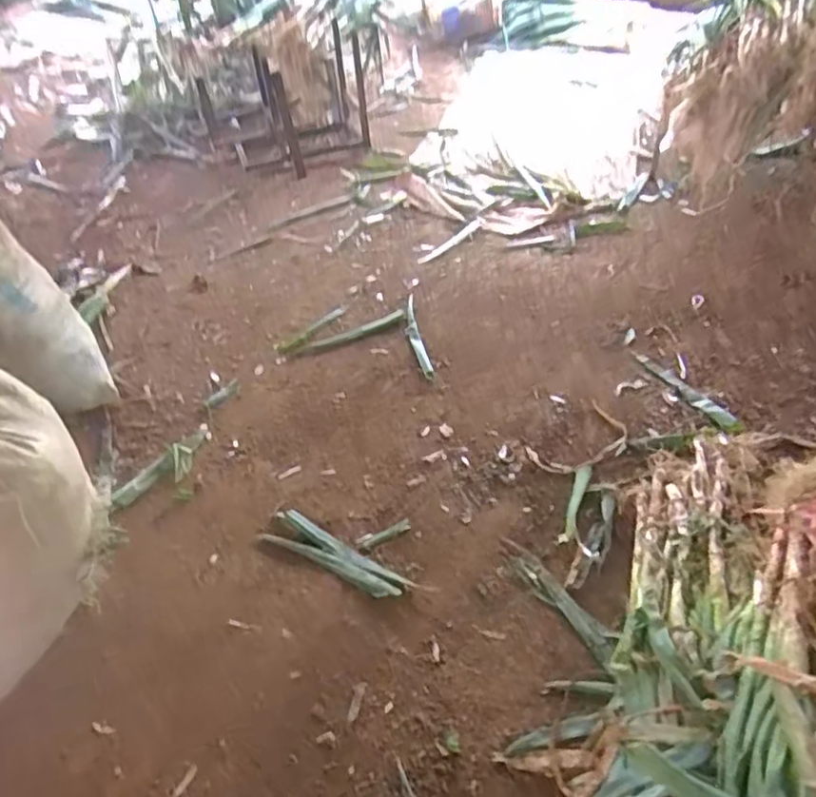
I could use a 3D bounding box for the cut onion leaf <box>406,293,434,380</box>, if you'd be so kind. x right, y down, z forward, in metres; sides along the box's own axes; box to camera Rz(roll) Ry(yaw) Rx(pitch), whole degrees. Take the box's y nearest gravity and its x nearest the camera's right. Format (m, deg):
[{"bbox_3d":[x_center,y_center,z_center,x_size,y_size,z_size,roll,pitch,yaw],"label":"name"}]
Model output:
[{"bbox_3d":[0.021,-0.193,1.934,0.046,0.013,0.382,-9,48,-6],"label":"cut onion leaf"}]

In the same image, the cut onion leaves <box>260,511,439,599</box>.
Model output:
[{"bbox_3d":[-0.138,0.353,1.396,0.384,0.020,0.085,23,52,21],"label":"cut onion leaves"}]

